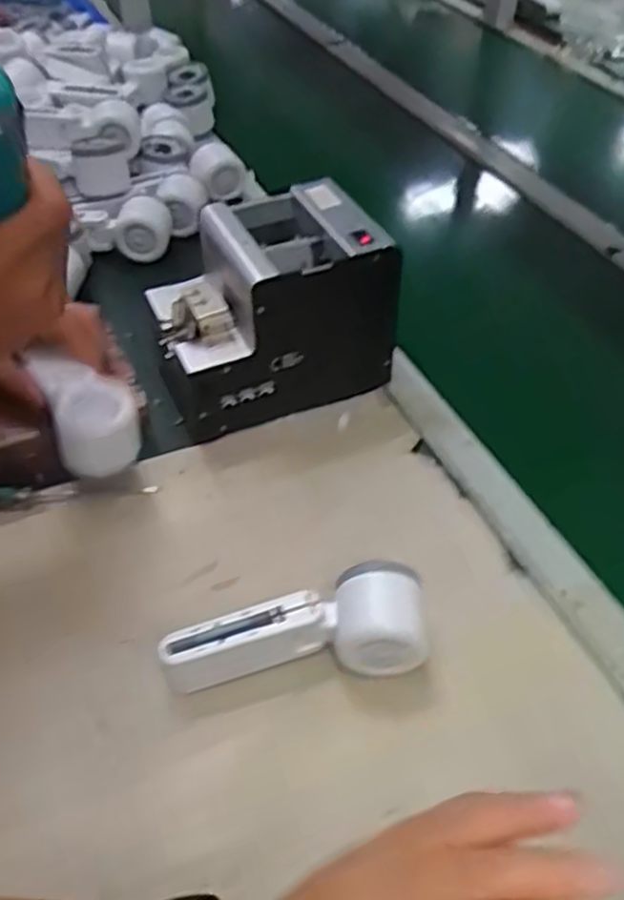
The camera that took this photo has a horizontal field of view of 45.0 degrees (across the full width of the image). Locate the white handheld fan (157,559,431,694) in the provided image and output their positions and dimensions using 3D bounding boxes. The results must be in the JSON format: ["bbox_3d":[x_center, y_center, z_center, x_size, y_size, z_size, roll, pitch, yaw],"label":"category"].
[{"bbox_3d":[-0.011,0.114,0.486,0.167,0.063,0.054,-1,46,-4],"label":"white handheld fan"}]

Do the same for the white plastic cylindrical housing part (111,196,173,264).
[{"bbox_3d":[-0.184,-0.242,0.826,0.059,0.049,0.055,1,45,-1],"label":"white plastic cylindrical housing part"}]

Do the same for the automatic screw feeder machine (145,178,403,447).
[{"bbox_3d":[-0.036,-0.117,0.648,0.187,0.157,0.124,-14,48,-16],"label":"automatic screw feeder machine"}]

